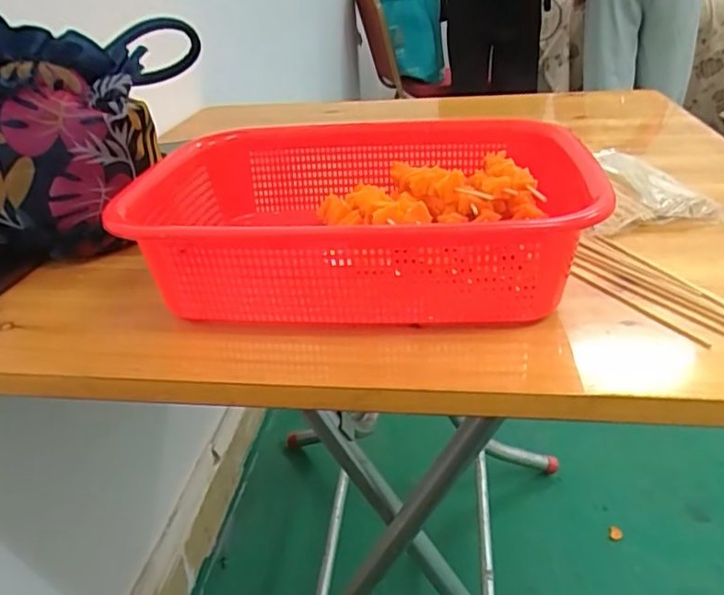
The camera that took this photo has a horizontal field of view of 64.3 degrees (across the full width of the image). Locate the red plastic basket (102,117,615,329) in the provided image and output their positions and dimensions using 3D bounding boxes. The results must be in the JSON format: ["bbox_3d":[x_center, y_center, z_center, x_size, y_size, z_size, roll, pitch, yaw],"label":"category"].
[{"bbox_3d":[-0.002,-0.068,0.454,0.313,0.081,0.244,0,32,8],"label":"red plastic basket"}]

